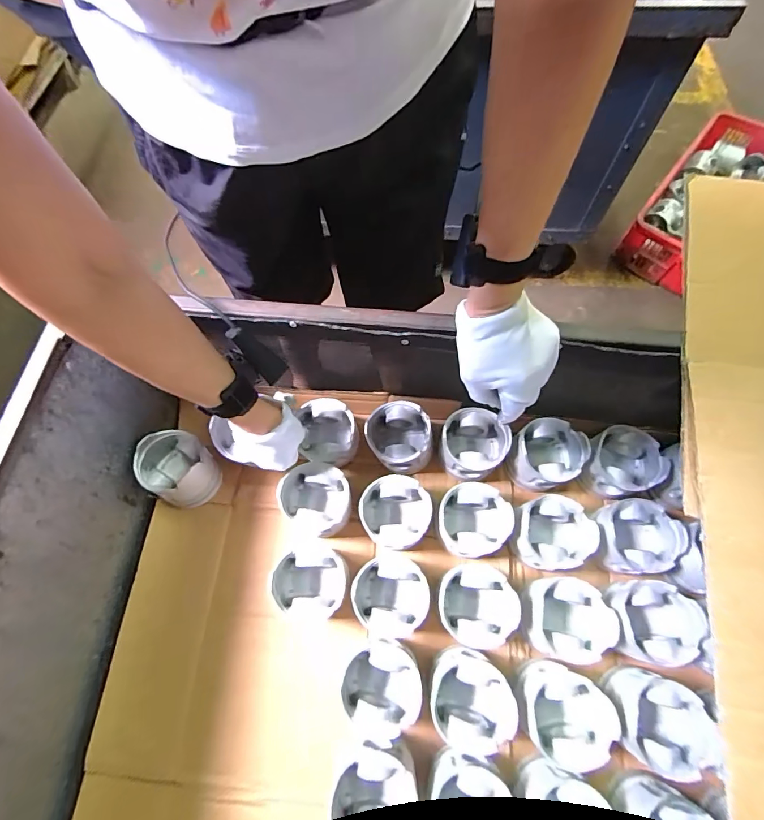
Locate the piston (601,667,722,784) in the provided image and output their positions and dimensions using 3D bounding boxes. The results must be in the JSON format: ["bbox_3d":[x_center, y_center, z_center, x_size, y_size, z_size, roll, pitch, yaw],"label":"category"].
[{"bbox_3d":[0.317,0.362,0.484,0.106,0.061,0.092,22,70,10],"label":"piston"}]

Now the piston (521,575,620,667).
[{"bbox_3d":[0.231,0.263,0.524,0.108,0.062,0.095,6,68,4],"label":"piston"}]

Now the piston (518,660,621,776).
[{"bbox_3d":[0.211,0.358,0.490,0.101,0.070,0.096,-1,68,2],"label":"piston"}]

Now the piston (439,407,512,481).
[{"bbox_3d":[0.131,0.055,0.608,0.088,0.089,0.089,-1,68,2],"label":"piston"}]

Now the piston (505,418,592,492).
[{"bbox_3d":[0.239,0.067,0.613,0.095,0.082,0.092,-1,68,2],"label":"piston"}]

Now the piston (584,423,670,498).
[{"bbox_3d":[0.348,0.076,0.606,0.097,0.071,0.099,-1,68,2],"label":"piston"}]

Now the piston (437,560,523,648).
[{"bbox_3d":[0.120,0.251,0.536,0.093,0.072,0.093,-1,68,2],"label":"piston"}]

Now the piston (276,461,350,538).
[{"bbox_3d":[-0.090,0.125,0.581,0.094,0.056,0.100,-42,73,-14],"label":"piston"}]

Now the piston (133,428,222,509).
[{"bbox_3d":[-0.296,0.086,0.606,0.094,0.077,0.094,-1,68,2],"label":"piston"}]

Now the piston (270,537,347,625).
[{"bbox_3d":[-0.096,0.230,0.545,0.093,0.054,0.100,-1,68,2],"label":"piston"}]

